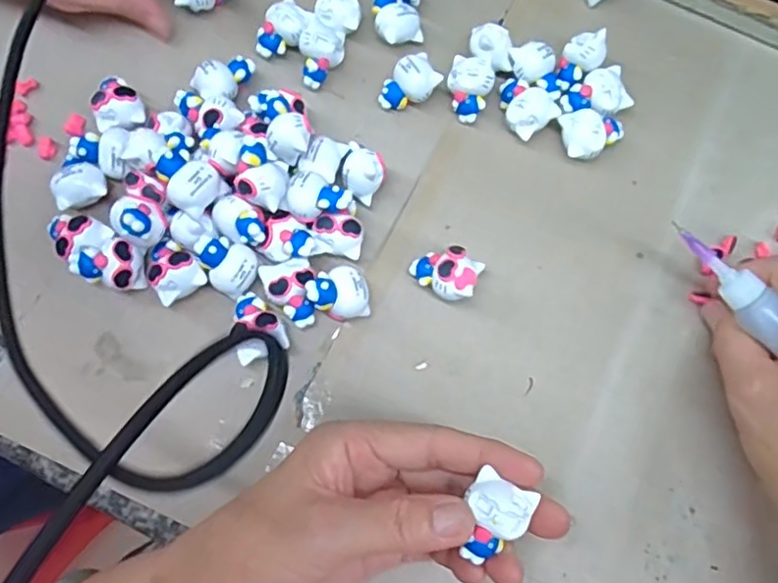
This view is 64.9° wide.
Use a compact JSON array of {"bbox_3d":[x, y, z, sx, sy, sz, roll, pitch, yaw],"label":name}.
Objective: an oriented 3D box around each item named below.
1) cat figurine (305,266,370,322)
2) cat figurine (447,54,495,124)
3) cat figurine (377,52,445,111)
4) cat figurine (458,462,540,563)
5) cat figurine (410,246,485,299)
[{"bbox_3d":[-0.025,0.002,0.302,0.028,0.023,0.025,-13,77,-5],"label":"cat figurine"},{"bbox_3d":[0.043,-0.111,0.333,0.024,0.019,0.030,21,77,3],"label":"cat figurine"},{"bbox_3d":[0.010,-0.113,0.334,0.032,0.021,0.021,-27,79,-8],"label":"cat figurine"},{"bbox_3d":[0.040,0.087,0.233,0.023,0.010,0.031,27,77,5],"label":"cat figurine"},{"bbox_3d":[0.028,-0.009,0.307,0.032,0.022,0.026,26,77,4],"label":"cat figurine"}]

